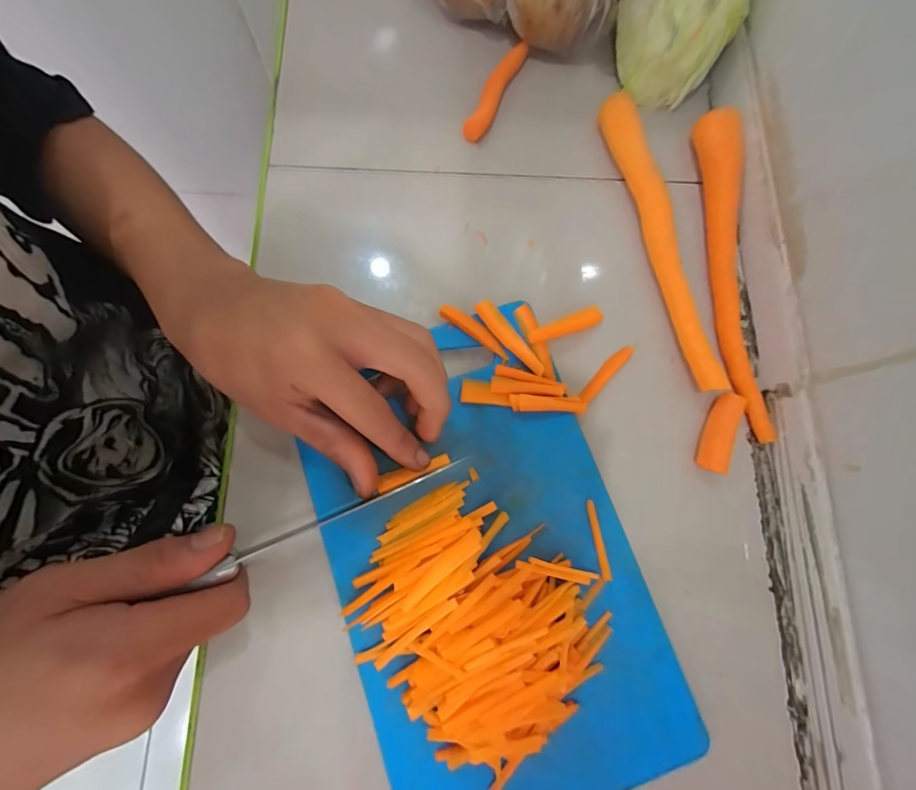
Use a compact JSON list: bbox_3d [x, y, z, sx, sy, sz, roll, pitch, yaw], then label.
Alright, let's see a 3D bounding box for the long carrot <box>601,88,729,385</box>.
[{"bbox_3d":[0.125,-0.096,0.238,0.018,0.021,0.192,-15,78,-3],"label":"long carrot"}]

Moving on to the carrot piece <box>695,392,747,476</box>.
[{"bbox_3d":[0.149,0.021,0.221,0.014,0.011,0.044,22,79,5],"label":"carrot piece"}]

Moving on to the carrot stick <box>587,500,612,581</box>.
[{"bbox_3d":[0.073,0.075,0.202,0.005,0.004,0.039,-8,78,-1],"label":"carrot stick"}]

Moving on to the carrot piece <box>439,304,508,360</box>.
[{"bbox_3d":[0.010,-0.037,0.220,0.045,0.004,0.011,37,81,8],"label":"carrot piece"}]

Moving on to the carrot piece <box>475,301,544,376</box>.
[{"bbox_3d":[0.029,-0.033,0.219,0.010,0.004,0.053,-37,80,-7],"label":"carrot piece"}]

